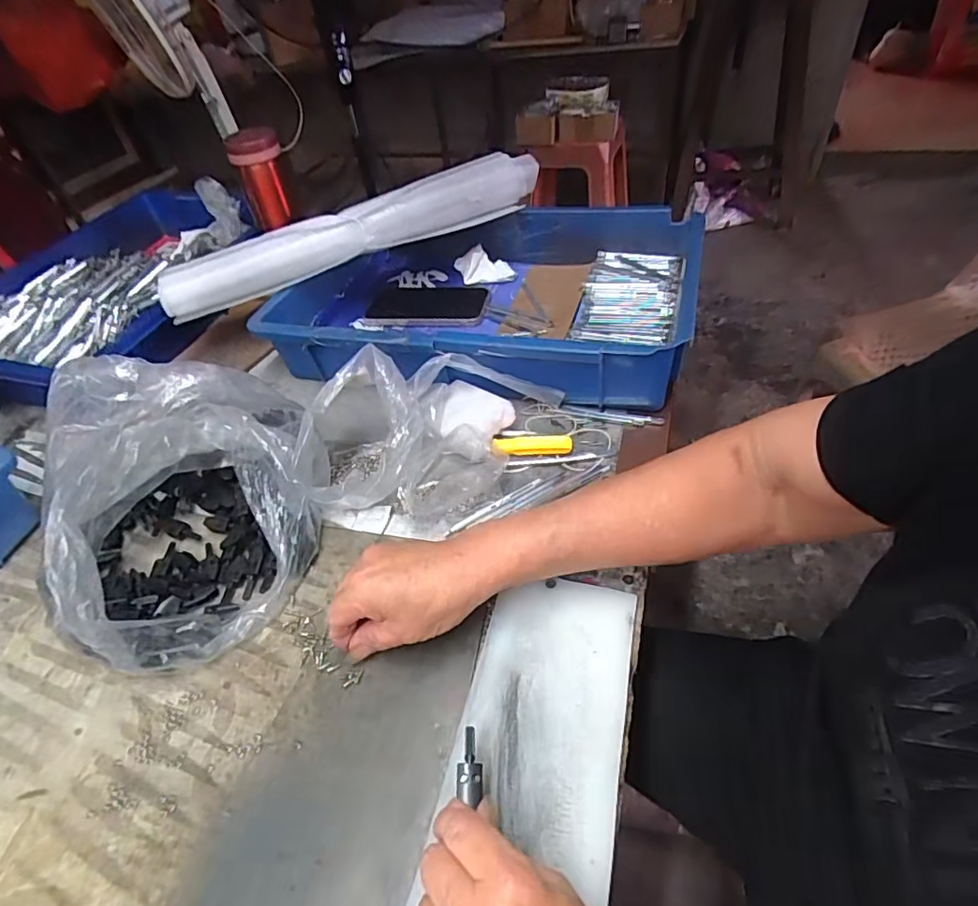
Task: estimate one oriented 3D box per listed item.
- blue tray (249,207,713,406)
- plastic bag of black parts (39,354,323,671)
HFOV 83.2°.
[{"bbox_3d":[-0.009,-0.172,0.613,0.434,0.088,0.277,7,47,15],"label":"blue tray"},{"bbox_3d":[-0.228,0.026,0.421,0.189,0.136,0.211,-28,48,-19],"label":"plastic bag of black parts"}]

